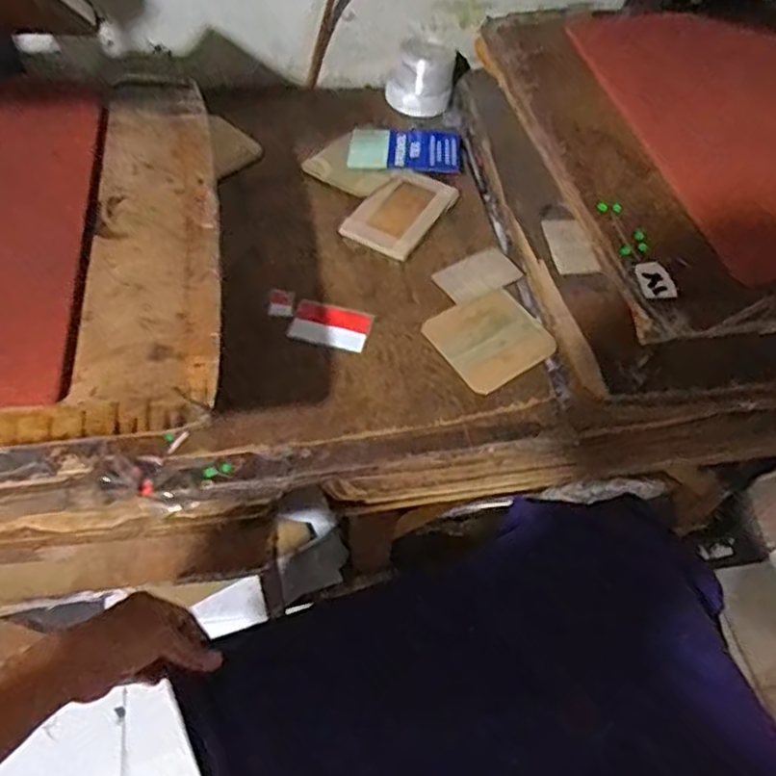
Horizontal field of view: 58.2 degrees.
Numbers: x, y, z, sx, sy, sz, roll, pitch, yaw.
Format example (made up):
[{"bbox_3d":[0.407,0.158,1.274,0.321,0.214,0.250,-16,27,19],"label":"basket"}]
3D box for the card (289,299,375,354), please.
[{"bbox_3d":[-0.061,-0.068,0.753,0.083,0.006,0.056,10,56,2],"label":"card"}]

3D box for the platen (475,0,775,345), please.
[{"bbox_3d":[0.410,-0.266,0.689,0.546,0.033,0.467,-9,57,-11],"label":"platen"}]

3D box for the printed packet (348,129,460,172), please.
[{"bbox_3d":[0.022,-0.317,0.921,0.145,0.012,0.083,0,54,-5],"label":"printed packet"}]

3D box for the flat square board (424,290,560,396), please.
[{"bbox_3d":[0.113,-0.055,0.750,0.120,0.011,0.107,-27,64,-20],"label":"flat square board"}]

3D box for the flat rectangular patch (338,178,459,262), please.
[{"bbox_3d":[0.017,-0.217,0.852,0.087,0.007,0.145,29,58,14],"label":"flat rectangular patch"}]

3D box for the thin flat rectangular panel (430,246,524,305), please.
[{"bbox_3d":[0.105,-0.130,0.809,0.101,0.006,0.064,-25,54,-21],"label":"thin flat rectangular panel"}]

